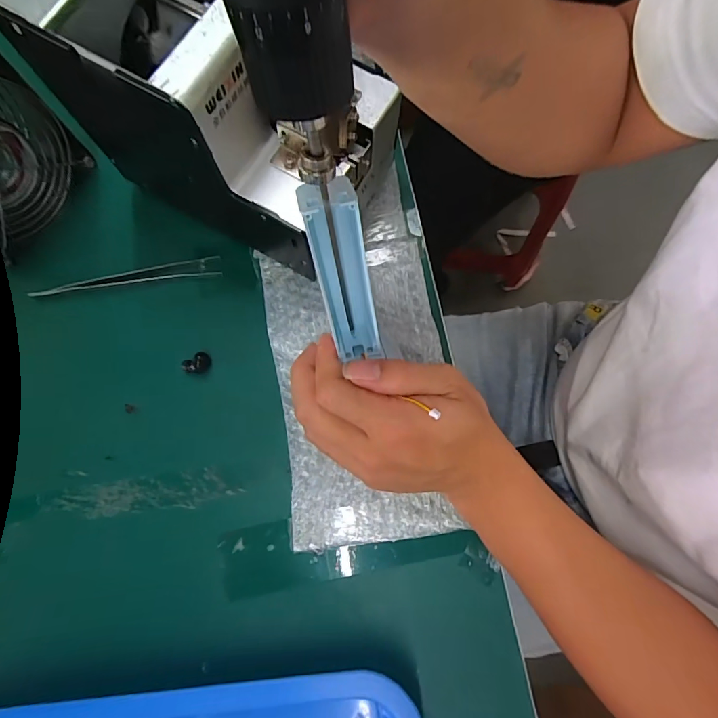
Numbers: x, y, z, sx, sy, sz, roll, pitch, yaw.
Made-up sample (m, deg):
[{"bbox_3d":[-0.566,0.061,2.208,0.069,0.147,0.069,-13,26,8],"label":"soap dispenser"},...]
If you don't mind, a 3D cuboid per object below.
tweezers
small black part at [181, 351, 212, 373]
[{"bbox_3d":[-0.179,-0.064,0.321,0.141,0.004,0.015,-8,79,-2],"label":"tweezers"},{"bbox_3d":[-0.120,0.004,0.310,0.020,0.013,0.012,-27,78,-4],"label":"small black part"}]

